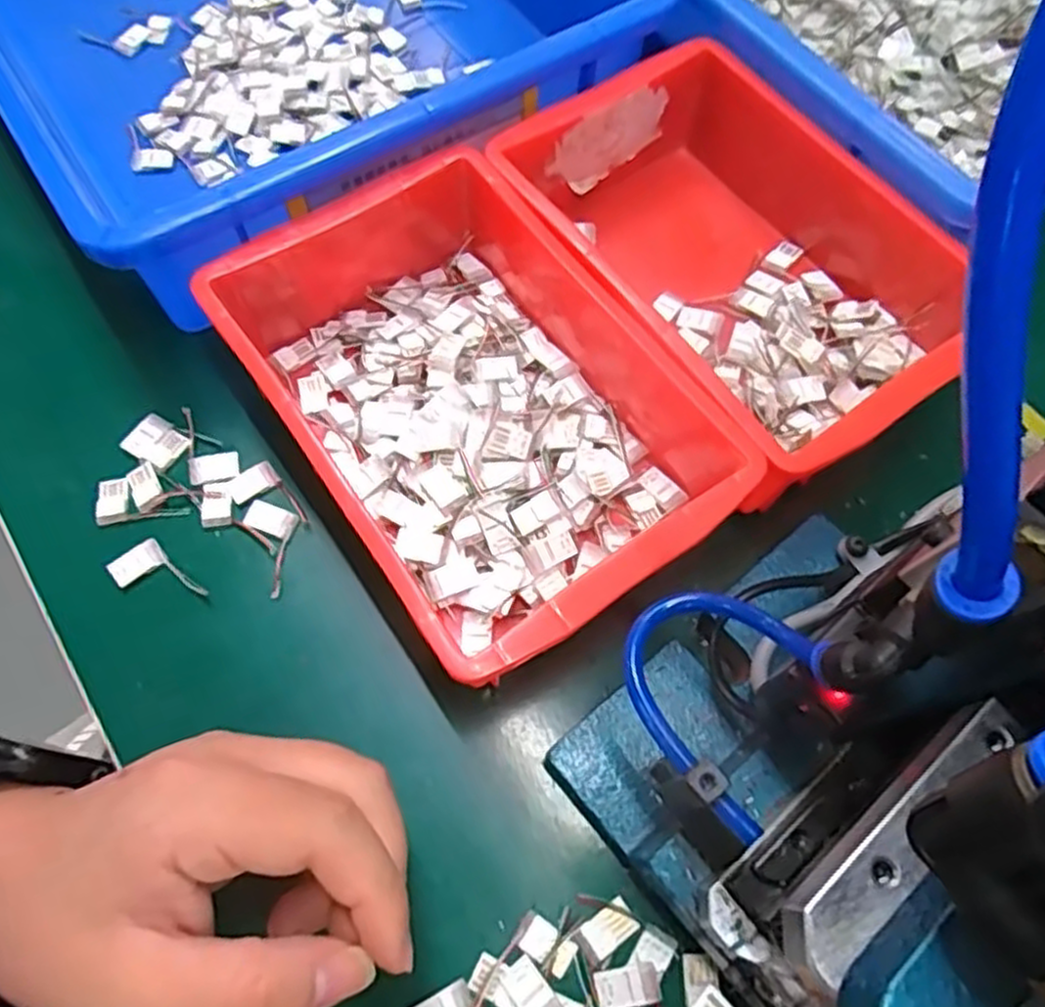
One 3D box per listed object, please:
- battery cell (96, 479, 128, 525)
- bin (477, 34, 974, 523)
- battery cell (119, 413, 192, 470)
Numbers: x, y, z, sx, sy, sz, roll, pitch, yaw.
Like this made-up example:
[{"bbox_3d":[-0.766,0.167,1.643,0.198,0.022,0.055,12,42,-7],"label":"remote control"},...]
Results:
[{"bbox_3d":[-0.168,-0.002,0.309,0.012,0.004,0.018,-5,67,-3],"label":"battery cell"},{"bbox_3d":[0.091,-0.100,0.339,0.134,0.073,0.192,-31,71,-14],"label":"bin"},{"bbox_3d":[-0.155,-0.026,0.322,0.021,0.005,0.019,33,70,13],"label":"battery cell"}]

